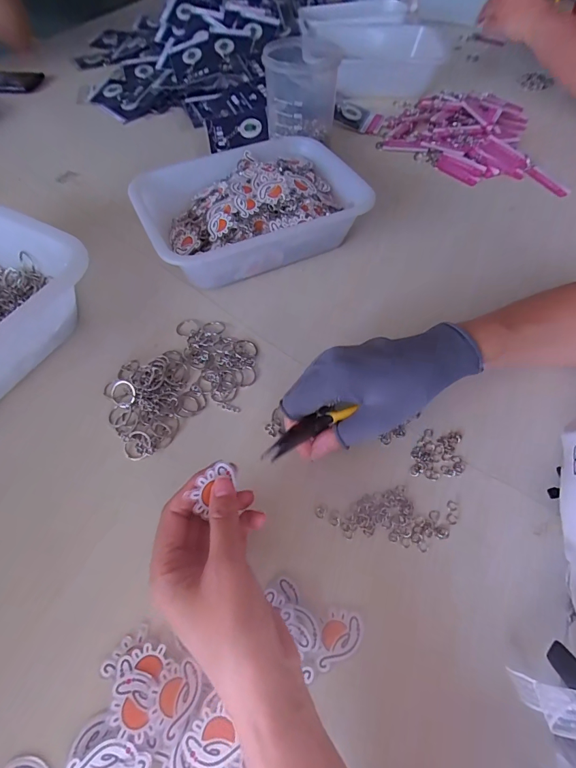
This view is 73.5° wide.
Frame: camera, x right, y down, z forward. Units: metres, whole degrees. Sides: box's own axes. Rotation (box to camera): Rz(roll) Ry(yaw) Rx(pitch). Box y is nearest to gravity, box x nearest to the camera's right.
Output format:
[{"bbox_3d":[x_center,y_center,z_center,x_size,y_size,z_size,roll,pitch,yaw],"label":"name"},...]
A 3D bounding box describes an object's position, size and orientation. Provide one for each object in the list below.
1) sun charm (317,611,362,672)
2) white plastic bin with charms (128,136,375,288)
[{"bbox_3d":[0.034,0.169,0.254,0.028,0.004,0.032,5,57,3],"label":"sun charm"},{"bbox_3d":[-0.047,-0.210,0.465,0.246,0.061,0.195,-22,60,-14],"label":"white plastic bin with charms"}]

